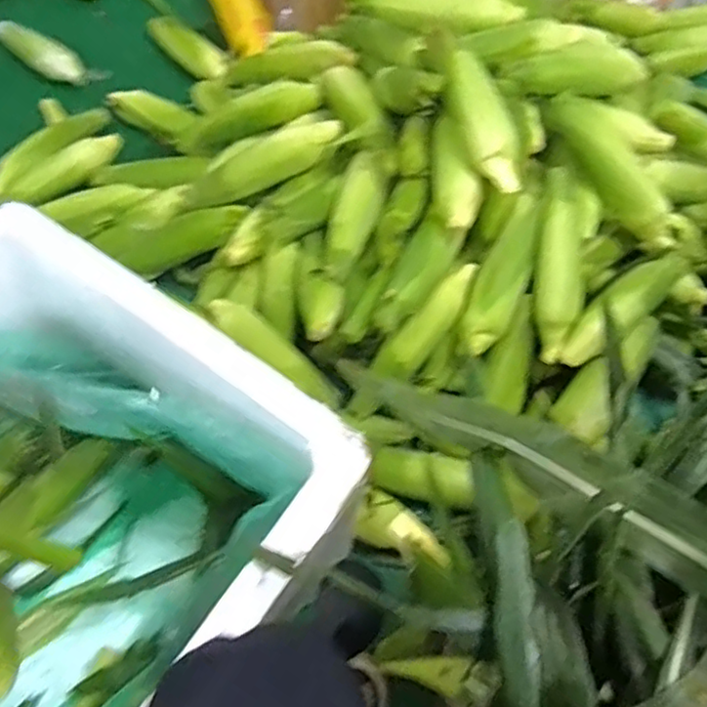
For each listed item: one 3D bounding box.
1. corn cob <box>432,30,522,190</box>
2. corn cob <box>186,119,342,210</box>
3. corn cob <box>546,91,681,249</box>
[{"bbox_3d":[0.148,-0.292,0.779,0.057,0.050,0.213,-25,90,-17],"label":"corn cob"},{"bbox_3d":[-0.132,-0.271,0.924,0.250,0.056,0.051,-24,60,10],"label":"corn cob"},{"bbox_3d":[0.336,-0.242,0.845,0.066,0.060,0.229,-39,91,-23],"label":"corn cob"}]

